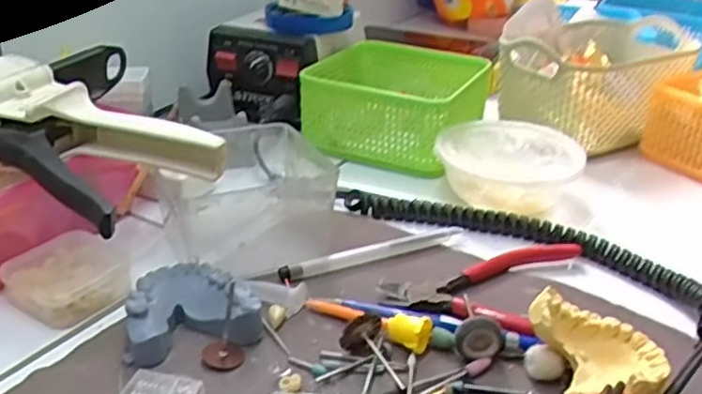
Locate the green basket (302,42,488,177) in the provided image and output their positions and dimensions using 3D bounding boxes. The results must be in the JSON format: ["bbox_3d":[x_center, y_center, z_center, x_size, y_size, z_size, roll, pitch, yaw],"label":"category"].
[{"bbox_3d":[0.039,-0.082,0.600,0.134,0.056,0.135,13,31,21],"label":"green basket"}]

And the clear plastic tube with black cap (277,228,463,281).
[{"bbox_3d":[0.014,0.034,0.436,0.123,0.007,0.009,-12,31,-23],"label":"clear plastic tube with black cap"}]

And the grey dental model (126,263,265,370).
[{"bbox_3d":[-0.083,0.058,0.366,0.065,0.024,0.053,-8,30,-17],"label":"grey dental model"}]

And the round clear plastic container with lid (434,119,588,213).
[{"bbox_3d":[0.114,-0.021,0.512,0.101,0.038,0.097,1,29,-1],"label":"round clear plastic container with lid"}]

